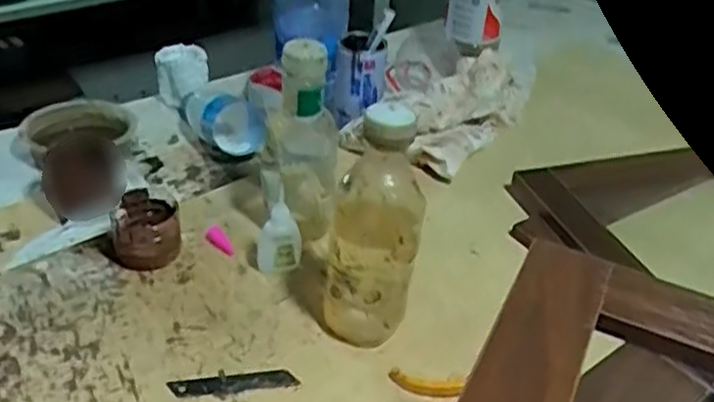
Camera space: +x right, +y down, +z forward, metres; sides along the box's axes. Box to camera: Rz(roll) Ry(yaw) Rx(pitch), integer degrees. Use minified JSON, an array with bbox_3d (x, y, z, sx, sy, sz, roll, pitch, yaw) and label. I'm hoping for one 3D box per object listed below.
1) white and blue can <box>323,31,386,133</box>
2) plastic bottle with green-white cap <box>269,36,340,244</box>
[{"bbox_3d":[-0.002,-0.155,0.959,0.073,0.114,0.074,3,34,-2],"label":"white and blue can"},{"bbox_3d":[-0.053,-0.045,0.704,0.057,0.207,0.049,-17,40,-28],"label":"plastic bottle with green-white cap"}]

